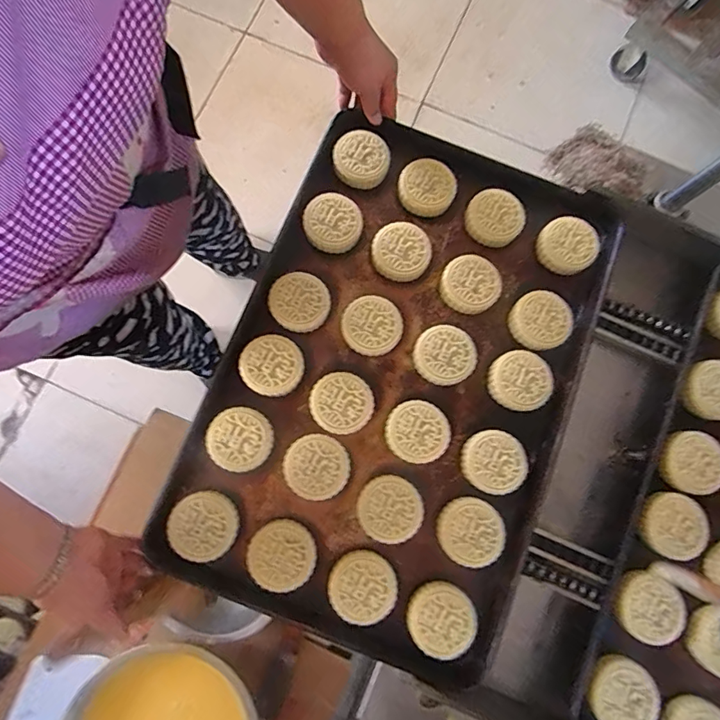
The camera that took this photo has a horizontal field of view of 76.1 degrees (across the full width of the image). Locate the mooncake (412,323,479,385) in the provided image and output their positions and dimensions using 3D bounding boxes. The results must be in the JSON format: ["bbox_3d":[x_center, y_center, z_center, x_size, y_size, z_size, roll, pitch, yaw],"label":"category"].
[{"bbox_3d":[0.101,-0.005,0.554,0.072,0.026,0.068,0,80,-1],"label":"mooncake"}]

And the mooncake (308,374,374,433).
[{"bbox_3d":[-0.022,0.051,0.539,0.073,0.025,0.067,0,80,-1],"label":"mooncake"}]

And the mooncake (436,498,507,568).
[{"bbox_3d":[0.125,0.194,0.520,0.073,0.025,0.069,0,80,-1],"label":"mooncake"}]

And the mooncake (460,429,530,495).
[{"bbox_3d":[0.156,0.119,0.534,0.075,0.023,0.068,13,80,2],"label":"mooncake"}]

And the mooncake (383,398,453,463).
[{"bbox_3d":[0.066,0.084,0.539,0.071,0.026,0.069,42,82,6],"label":"mooncake"}]

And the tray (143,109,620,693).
[{"bbox_3d":[0.044,0.016,0.548,0.390,0.039,0.588,20,80,3],"label":"tray"}]

